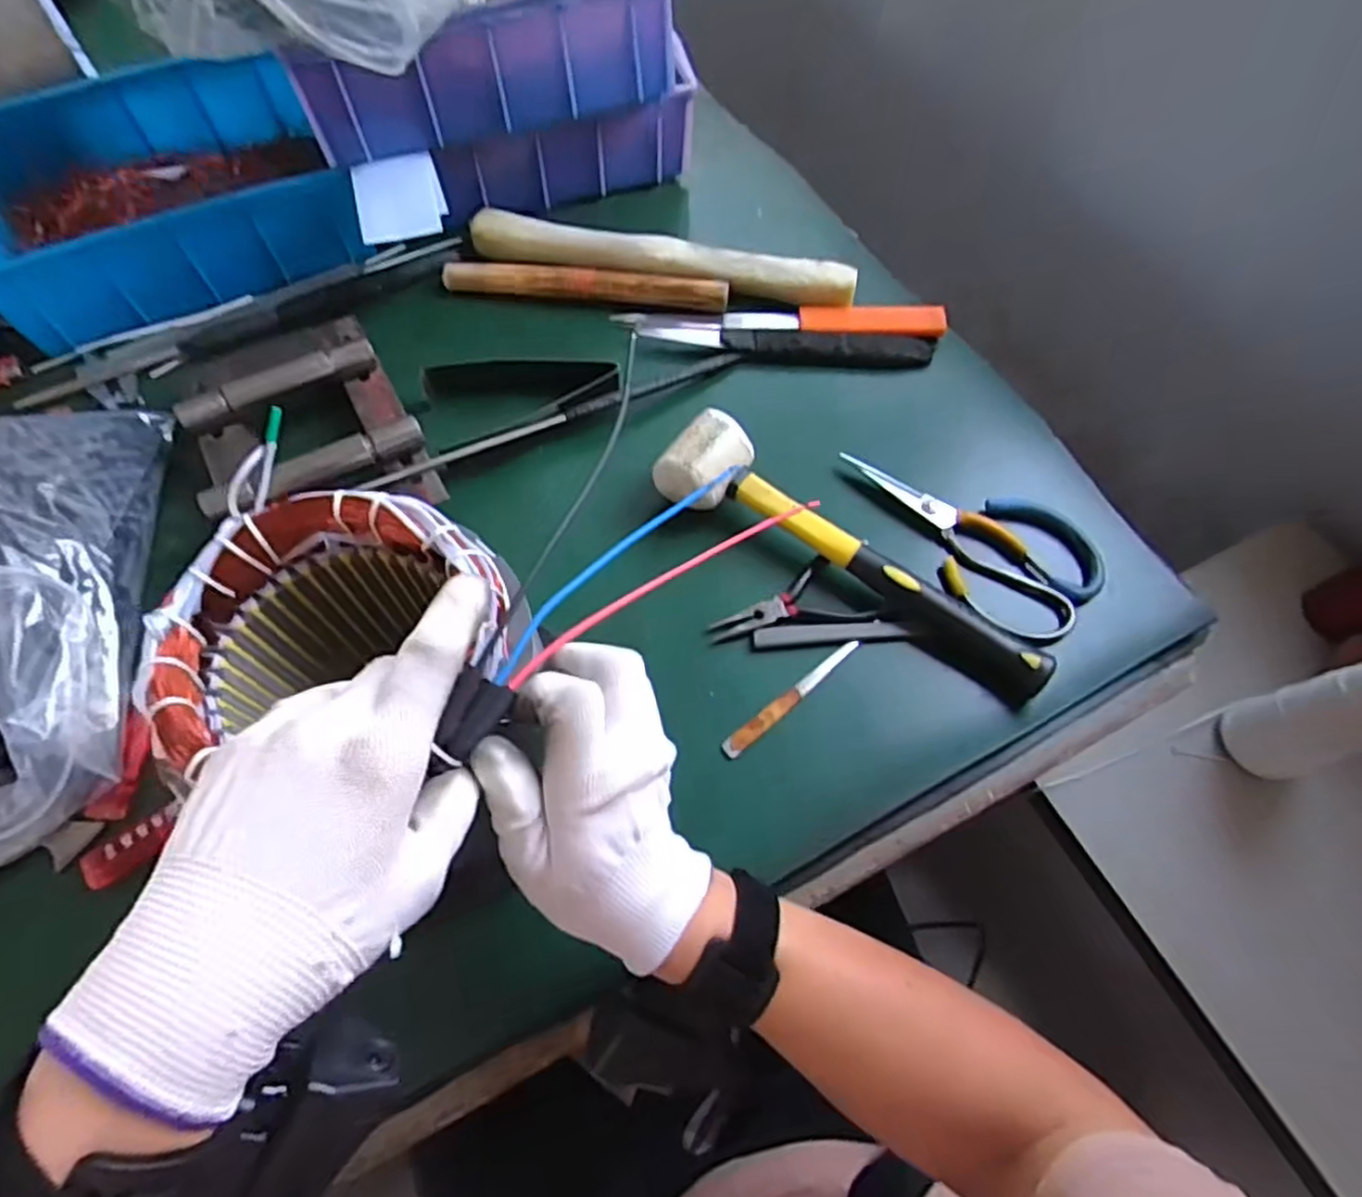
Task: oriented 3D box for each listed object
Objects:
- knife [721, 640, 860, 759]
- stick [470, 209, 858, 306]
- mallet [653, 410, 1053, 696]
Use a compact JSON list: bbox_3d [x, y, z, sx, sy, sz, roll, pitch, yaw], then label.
[{"bbox_3d":[0.070,0.060,0.447,0.113,0.004,0.012,-38,71,-18],"label":"knife"},{"bbox_3d":[-0.018,-0.282,0.600,0.321,0.029,0.040,9,64,3],"label":"stick"},{"bbox_3d":[0.115,-0.033,0.471,0.276,0.051,0.062,29,67,12],"label":"mallet"}]

